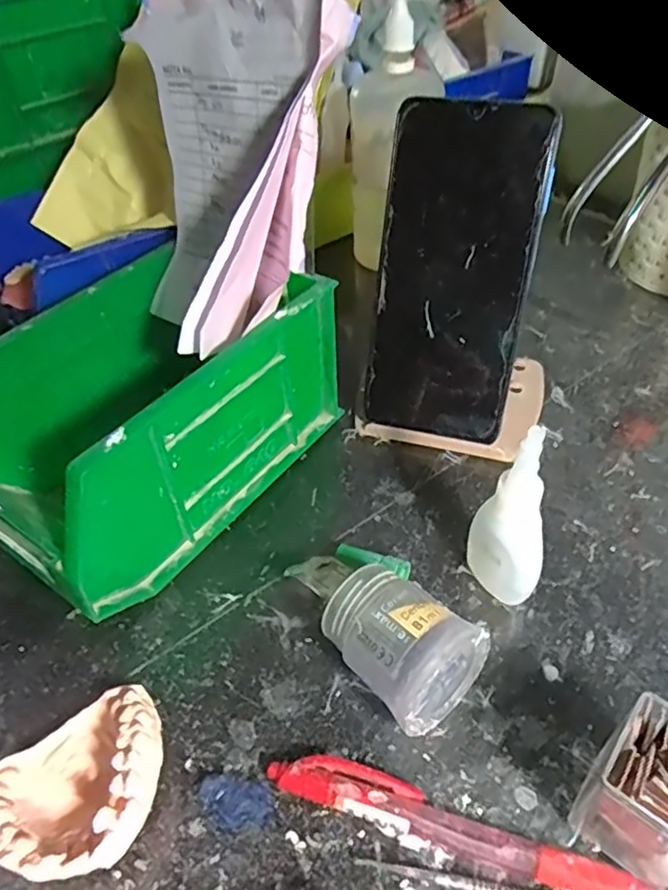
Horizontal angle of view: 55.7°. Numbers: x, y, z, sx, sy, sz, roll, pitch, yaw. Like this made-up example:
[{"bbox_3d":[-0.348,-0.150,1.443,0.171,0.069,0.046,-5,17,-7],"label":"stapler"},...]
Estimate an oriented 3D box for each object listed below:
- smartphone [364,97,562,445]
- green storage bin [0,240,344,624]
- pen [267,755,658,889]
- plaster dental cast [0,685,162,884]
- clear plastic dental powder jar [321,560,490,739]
[{"bbox_3d":[0.058,-0.079,0.308,0.071,0.155,0.006,13,22,16],"label":"smartphone"},{"bbox_3d":[-0.087,-0.014,0.304,0.099,0.090,0.166,26,53,26],"label":"green storage bin"},{"bbox_3d":[0.044,0.128,0.209,0.133,0.011,0.017,12,48,15],"label":"pen"},{"bbox_3d":[-0.086,0.118,0.217,0.061,0.028,0.056,-30,51,-24],"label":"plaster dental cast"},{"bbox_3d":[0.024,0.076,0.240,0.042,0.044,0.052,-34,52,-26],"label":"clear plastic dental powder jar"}]

